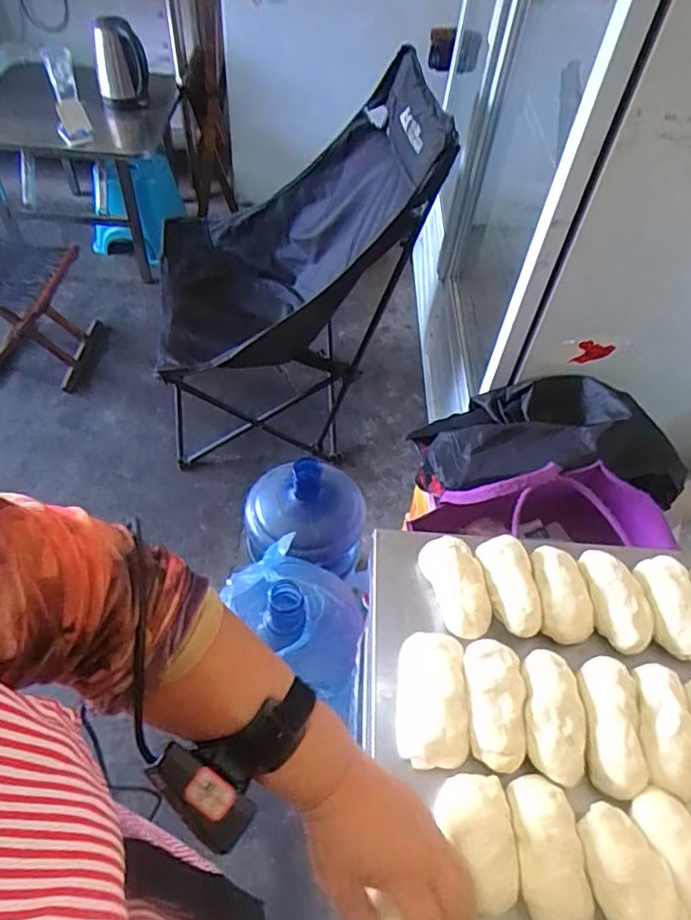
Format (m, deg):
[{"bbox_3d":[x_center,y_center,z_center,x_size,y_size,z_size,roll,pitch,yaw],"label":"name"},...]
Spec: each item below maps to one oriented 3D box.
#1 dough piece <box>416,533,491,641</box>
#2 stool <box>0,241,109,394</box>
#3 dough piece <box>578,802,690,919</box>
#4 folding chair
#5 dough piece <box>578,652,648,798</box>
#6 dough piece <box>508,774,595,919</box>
[{"bbox_3d":[0.106,0.122,0.560,0.046,0.048,0.099,-13,54,-15],"label":"dough piece"},{"bbox_3d":[-0.894,-0.397,1.697,0.295,0.368,0.295,10,52,2],"label":"stool"},{"bbox_3d":[0.203,0.296,0.418,0.054,0.029,0.092,-7,53,-11],"label":"dough piece"},{"bbox_3d":[-0.152,-0.431,1.463,0.596,0.820,0.606,-3,53,-8],"label":"folding chair"},{"bbox_3d":[0.214,0.213,0.483,0.042,0.027,0.104,8,52,1],"label":"dough piece"},{"bbox_3d":[0.144,0.278,0.425,0.046,0.027,0.093,-4,53,-9],"label":"dough piece"}]

